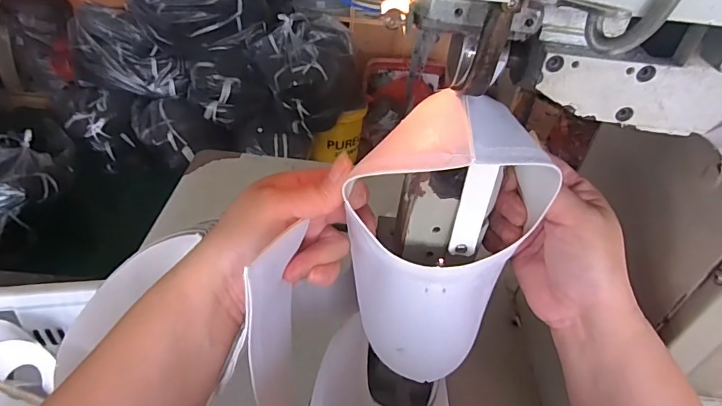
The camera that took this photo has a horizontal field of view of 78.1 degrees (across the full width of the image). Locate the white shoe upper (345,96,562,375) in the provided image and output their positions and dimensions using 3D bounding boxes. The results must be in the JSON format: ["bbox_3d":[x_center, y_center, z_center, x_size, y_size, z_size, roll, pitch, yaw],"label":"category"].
[{"bbox_3d":[0.047,0.023,0.266,0.101,0.169,0.051,3,27,-4],"label":"white shoe upper"}]

